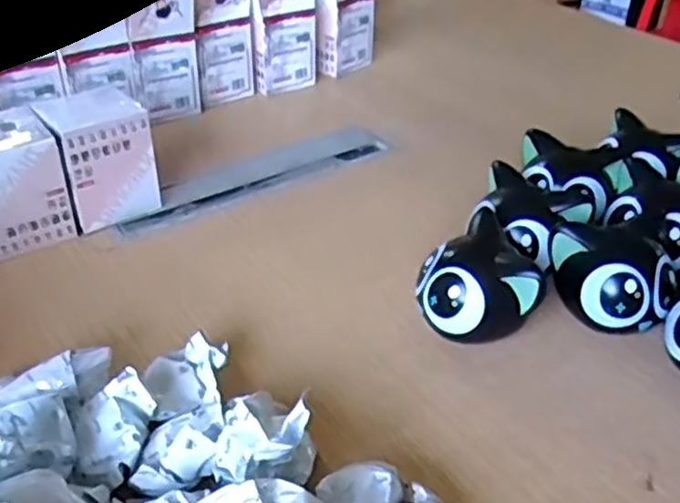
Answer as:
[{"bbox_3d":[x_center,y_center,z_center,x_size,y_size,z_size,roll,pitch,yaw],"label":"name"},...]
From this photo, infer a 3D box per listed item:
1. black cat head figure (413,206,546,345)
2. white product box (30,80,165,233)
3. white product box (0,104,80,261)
[{"bbox_3d":[0.102,0.028,0.592,0.078,0.079,0.101,-8,37,-12],"label":"black cat head figure"},{"bbox_3d":[-0.241,-0.097,0.717,0.089,0.124,0.081,-24,43,-30],"label":"white product box"},{"bbox_3d":[-0.315,-0.064,0.680,0.086,0.114,0.087,-24,42,-30],"label":"white product box"}]

